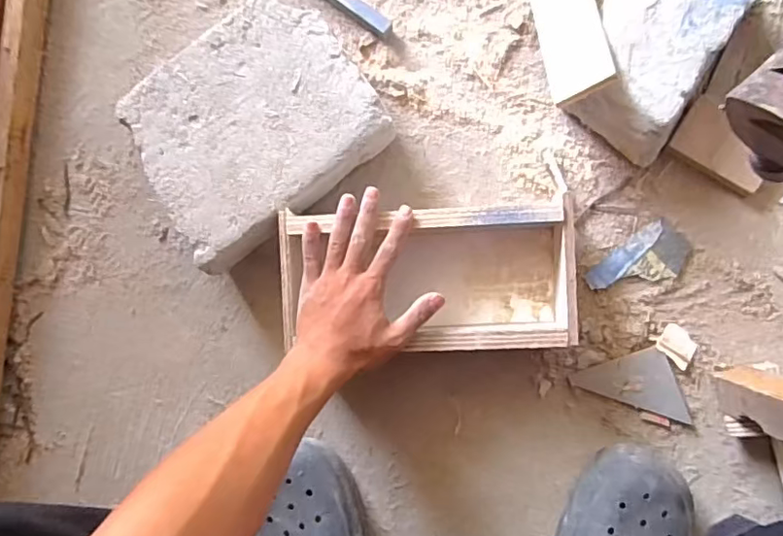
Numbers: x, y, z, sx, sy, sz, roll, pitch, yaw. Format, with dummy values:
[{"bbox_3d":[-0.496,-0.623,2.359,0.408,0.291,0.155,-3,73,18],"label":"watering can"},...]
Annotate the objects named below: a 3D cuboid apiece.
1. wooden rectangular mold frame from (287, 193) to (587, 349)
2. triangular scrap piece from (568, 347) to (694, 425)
[{"bbox_3d":[0.035,0.014,0.565,0.280,0.074,0.132,-3,88,8],"label":"wooden rectangular mold frame"},{"bbox_3d":[0.258,0.114,0.584,0.119,0.007,0.062,18,91,8],"label":"triangular scrap piece"}]

